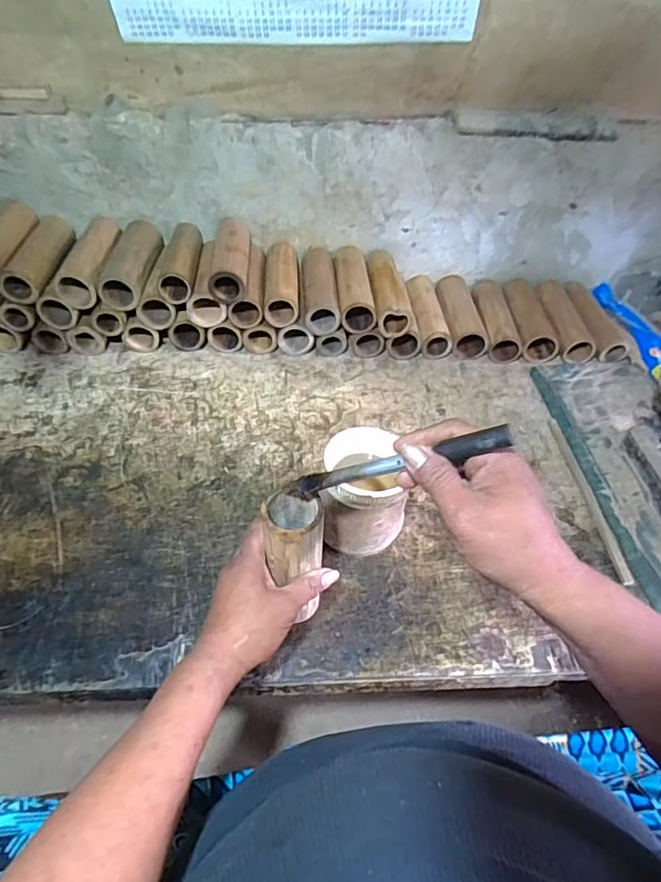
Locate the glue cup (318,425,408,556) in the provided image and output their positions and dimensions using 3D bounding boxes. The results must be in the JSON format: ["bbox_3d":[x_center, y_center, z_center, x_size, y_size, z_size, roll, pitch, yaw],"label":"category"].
[{"bbox_3d":[0.035,0.061,0.611,0.099,0.125,0.103,1,49,-1],"label":"glue cup"}]

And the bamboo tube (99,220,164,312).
[{"bbox_3d":[-0.301,-0.279,0.822,0.056,0.059,0.184,1,49,-1],"label":"bamboo tube"}]

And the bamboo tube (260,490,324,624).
[{"bbox_3d":[-0.035,0.115,0.518,0.050,0.169,0.053,-10,50,-10],"label":"bamboo tube"}]

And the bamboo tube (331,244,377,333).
[{"bbox_3d":[0.037,-0.254,0.874,0.055,0.056,0.182,-3,49,-4],"label":"bamboo tube"}]

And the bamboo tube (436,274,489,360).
[{"bbox_3d":[0.222,-0.221,0.920,0.061,0.053,0.177,-1,49,-3],"label":"bamboo tube"}]

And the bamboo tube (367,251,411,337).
[{"bbox_3d":[0.092,-0.245,0.873,0.055,0.058,0.185,0,49,-2],"label":"bamboo tube"}]

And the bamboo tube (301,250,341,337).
[{"bbox_3d":[-0.018,-0.253,0.875,0.052,0.055,0.189,-2,49,-4],"label":"bamboo tube"}]

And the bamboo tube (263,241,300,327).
[{"bbox_3d":[-0.080,-0.259,0.865,0.054,0.055,0.176,-2,49,-4],"label":"bamboo tube"}]

